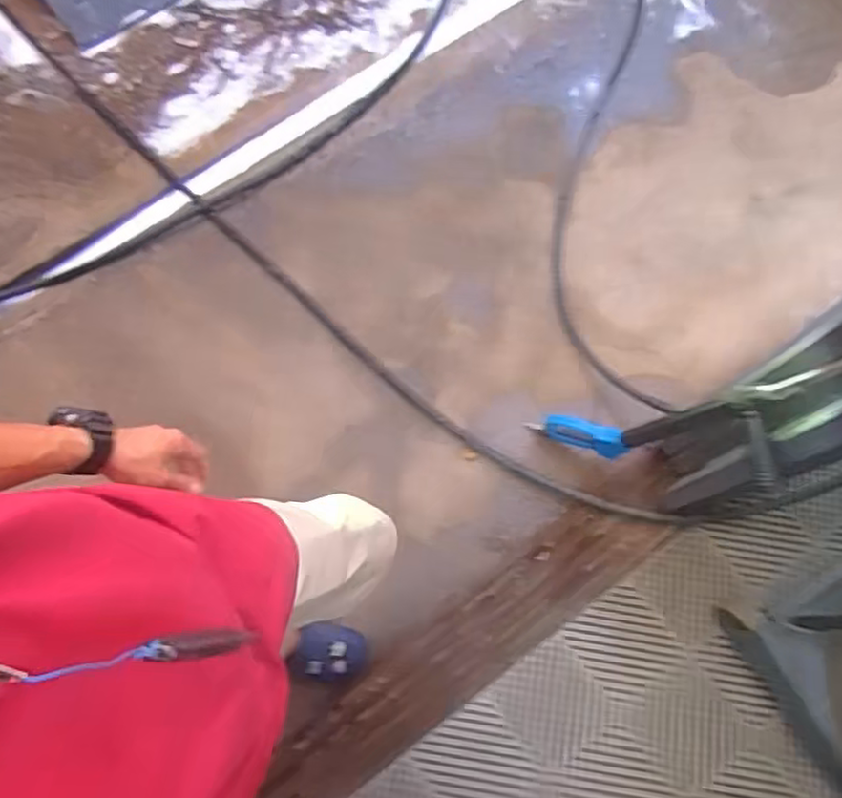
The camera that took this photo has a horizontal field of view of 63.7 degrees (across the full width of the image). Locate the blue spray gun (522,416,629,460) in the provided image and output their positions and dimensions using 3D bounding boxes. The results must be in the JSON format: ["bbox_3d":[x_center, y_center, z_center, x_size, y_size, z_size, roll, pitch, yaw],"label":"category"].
[{"bbox_3d":[0.337,0.073,1.437,0.205,0.166,0.036,20,73,5],"label":"blue spray gun"}]

